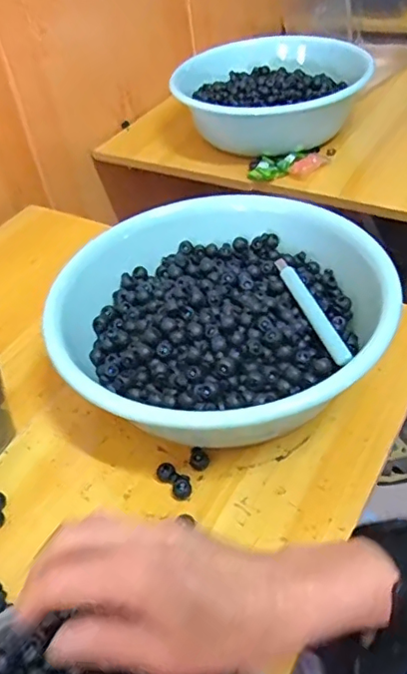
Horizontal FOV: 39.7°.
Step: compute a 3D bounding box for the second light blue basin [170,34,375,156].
[{"bbox_3d":[0.104,-0.367,0.879,0.285,0.105,0.244,9,46,16],"label":"second light blue basin"}]

